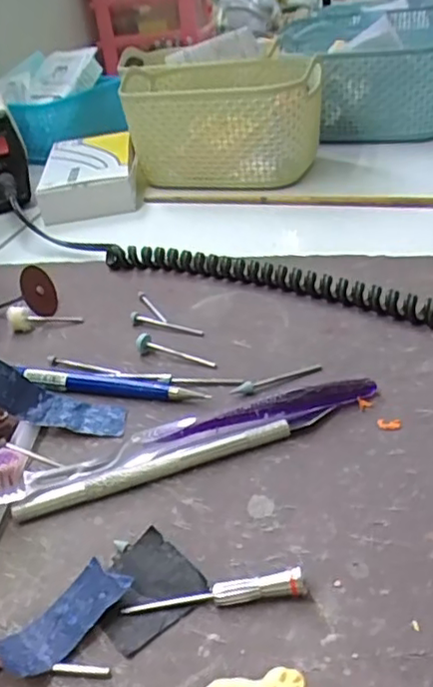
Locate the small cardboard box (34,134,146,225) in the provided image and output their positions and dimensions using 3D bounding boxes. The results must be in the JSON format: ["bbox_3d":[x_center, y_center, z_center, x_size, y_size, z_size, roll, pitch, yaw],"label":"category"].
[{"bbox_3d":[-0.115,-0.157,0.573,0.083,0.032,0.142,-10,33,-4],"label":"small cardboard box"}]

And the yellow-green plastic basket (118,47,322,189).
[{"bbox_3d":[0.004,-0.196,0.564,0.175,0.084,0.131,5,35,19],"label":"yellow-green plastic basket"}]

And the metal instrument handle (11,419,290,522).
[{"bbox_3d":[-0.024,0.050,0.254,0.113,0.008,0.004,-15,-8,-12],"label":"metal instrument handle"}]

